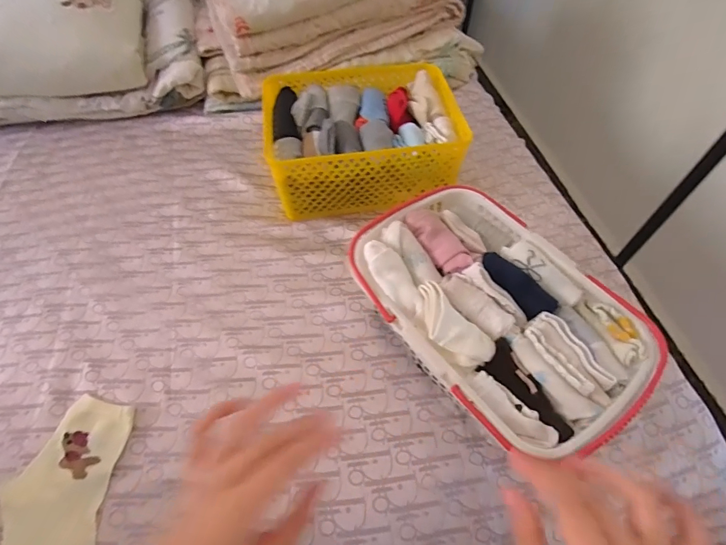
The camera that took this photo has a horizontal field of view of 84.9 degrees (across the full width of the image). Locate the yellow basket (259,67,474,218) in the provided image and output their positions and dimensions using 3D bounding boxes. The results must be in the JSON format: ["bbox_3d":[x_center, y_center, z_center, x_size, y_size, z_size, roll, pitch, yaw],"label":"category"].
[{"bbox_3d":[-0.005,-0.211,0.614,0.266,0.107,0.218,-9,57,-6],"label":"yellow basket"}]

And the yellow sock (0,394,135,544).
[{"bbox_3d":[-0.290,0.233,0.375,0.097,0.014,0.217,-4,56,-3],"label":"yellow sock"}]

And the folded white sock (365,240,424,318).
[{"bbox_3d":[0.031,0.005,0.398,0.033,0.020,0.085,-21,59,-14],"label":"folded white sock"}]

